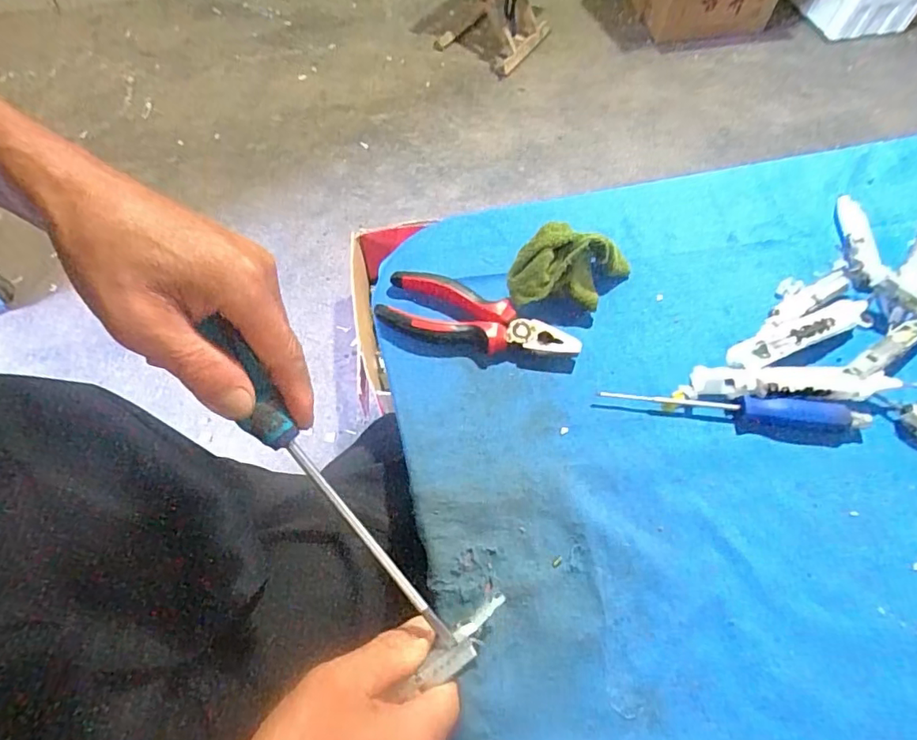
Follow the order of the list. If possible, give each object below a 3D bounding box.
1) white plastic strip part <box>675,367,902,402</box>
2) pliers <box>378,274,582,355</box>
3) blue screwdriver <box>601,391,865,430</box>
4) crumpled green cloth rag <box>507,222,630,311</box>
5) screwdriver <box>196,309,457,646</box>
[{"bbox_3d":[0.243,0.011,0.402,0.145,0.022,0.023,3,60,1],"label":"white plastic strip part"},{"bbox_3d":[0.014,-0.035,0.430,0.155,0.021,0.054,20,61,11],"label":"pliers"},{"bbox_3d":[0.200,0.028,0.398,0.187,0.015,0.016,6,60,2],"label":"blue screwdriver"},{"bbox_3d":[0.091,-0.079,0.432,0.104,0.058,0.049,-5,60,-4],"label":"crumpled green cloth rag"},{"bbox_3d":[-0.068,0.068,0.291,0.021,0.023,0.212,-38,101,-21],"label":"screwdriver"}]

